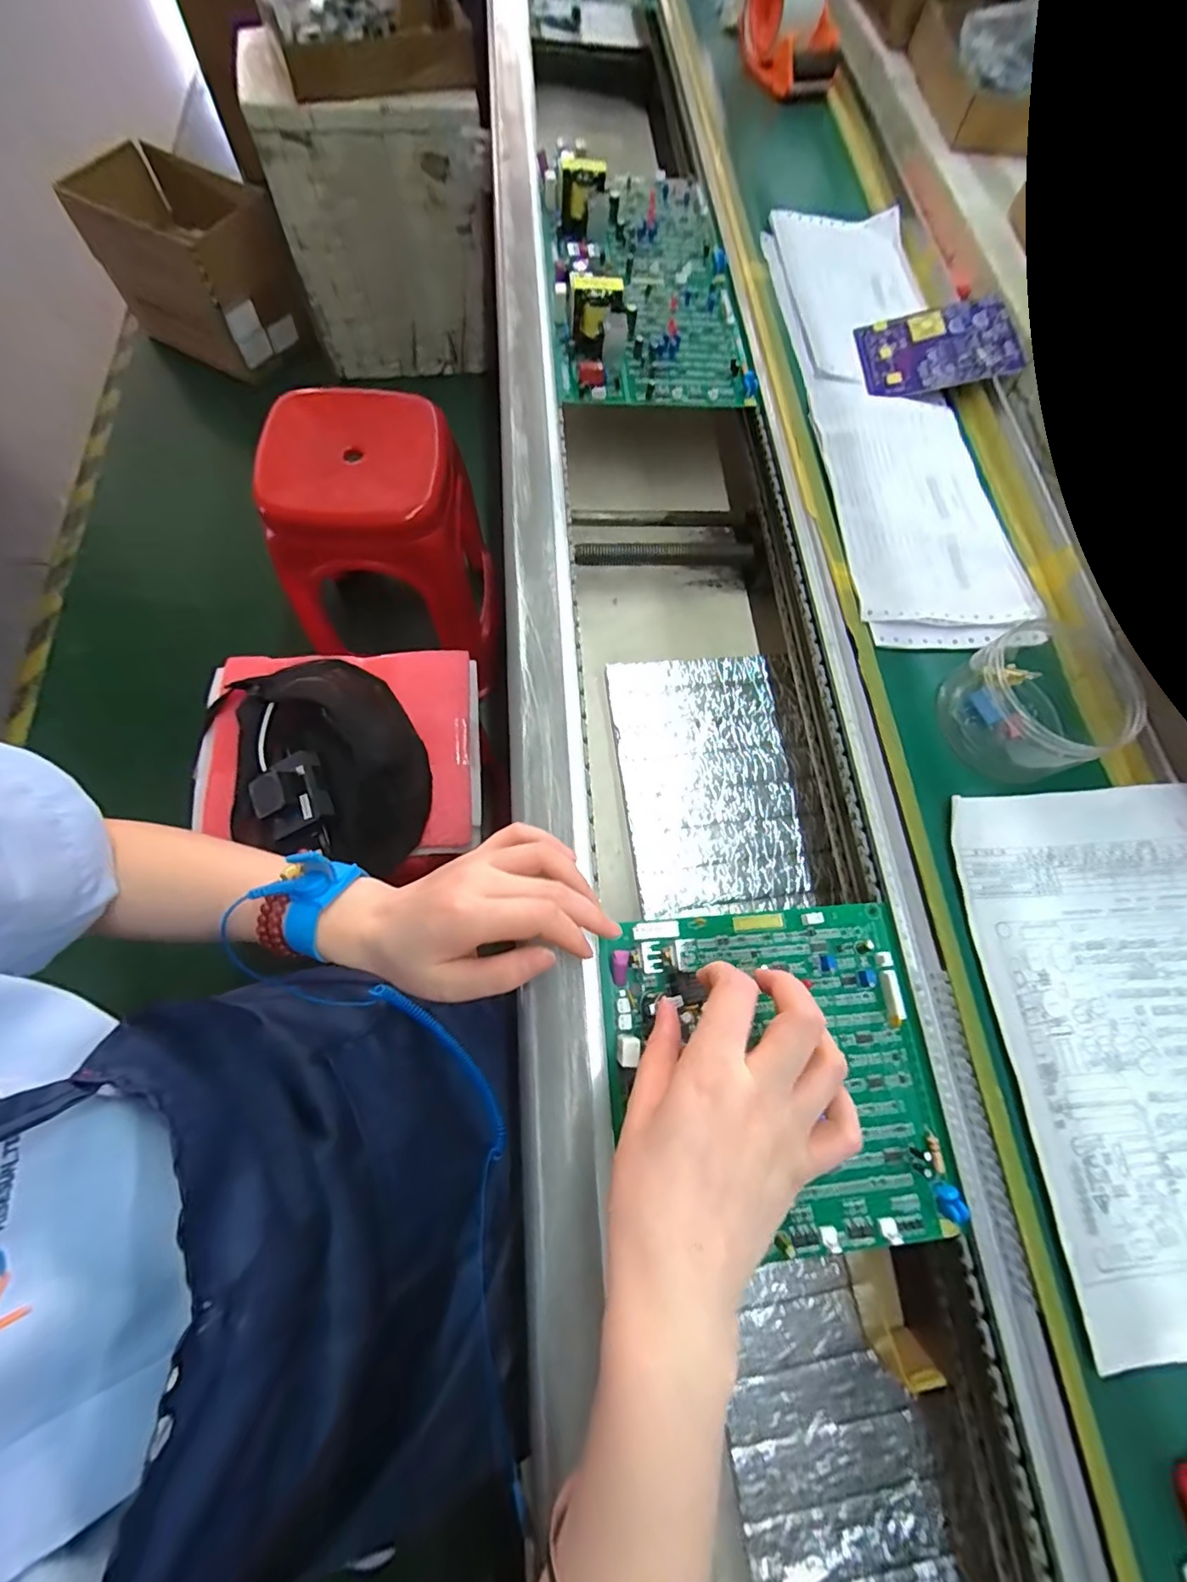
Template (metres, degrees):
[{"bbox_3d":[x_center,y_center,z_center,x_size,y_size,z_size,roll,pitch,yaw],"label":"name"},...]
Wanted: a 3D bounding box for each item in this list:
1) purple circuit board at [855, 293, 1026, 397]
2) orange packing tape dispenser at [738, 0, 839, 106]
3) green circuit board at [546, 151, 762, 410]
[{"bbox_3d":[0.311,-0.407,0.490,0.124,0.010,0.095,-9,74,12],"label":"purple circuit board"},{"bbox_3d":[0.239,-0.921,0.639,0.087,0.078,0.145,-11,72,-6],"label":"orange packing tape dispenser"},{"bbox_3d":[0.047,-0.515,0.510,0.177,0.052,0.332,-5,71,-4],"label":"green circuit board"}]

